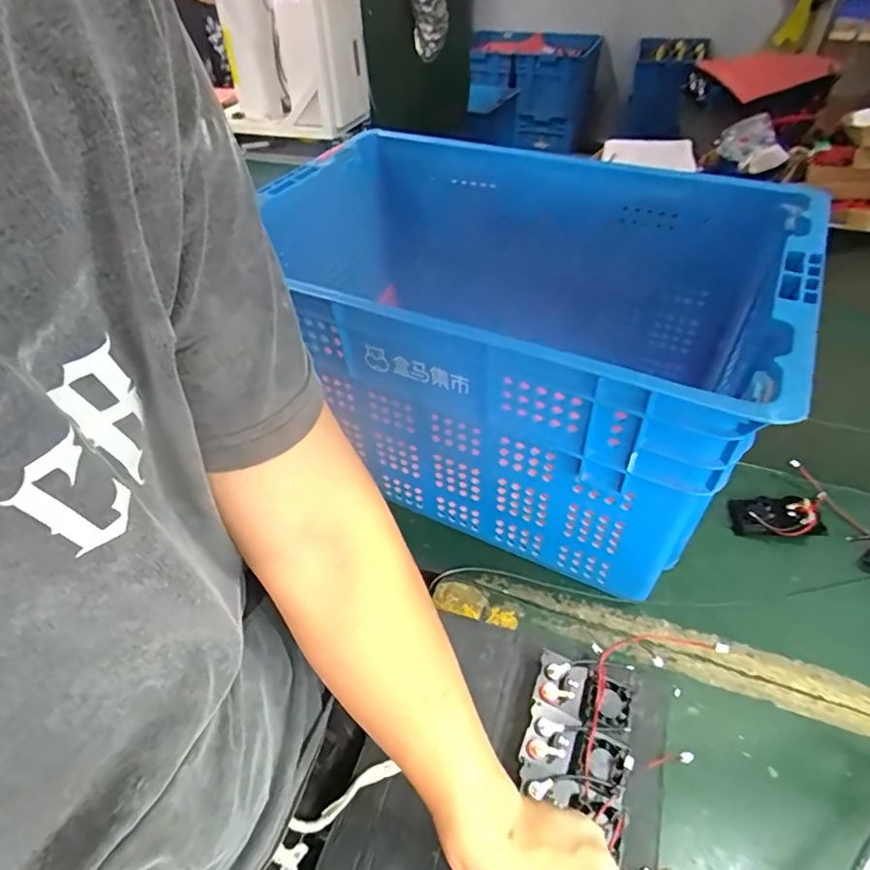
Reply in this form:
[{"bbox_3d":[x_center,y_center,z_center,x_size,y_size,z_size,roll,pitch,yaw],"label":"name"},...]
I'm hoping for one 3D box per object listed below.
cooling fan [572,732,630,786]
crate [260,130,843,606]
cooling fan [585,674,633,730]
[{"bbox_3d":[0.144,0.282,0.474,0.042,0.008,0.040,18,50,19],"label":"cooling fan"},{"bbox_3d":[0.085,-0.145,0.678,0.573,0.287,0.423,22,52,22],"label":"crate"},{"bbox_3d":[0.161,0.248,0.506,0.037,0.008,0.042,16,50,17],"label":"cooling fan"}]

